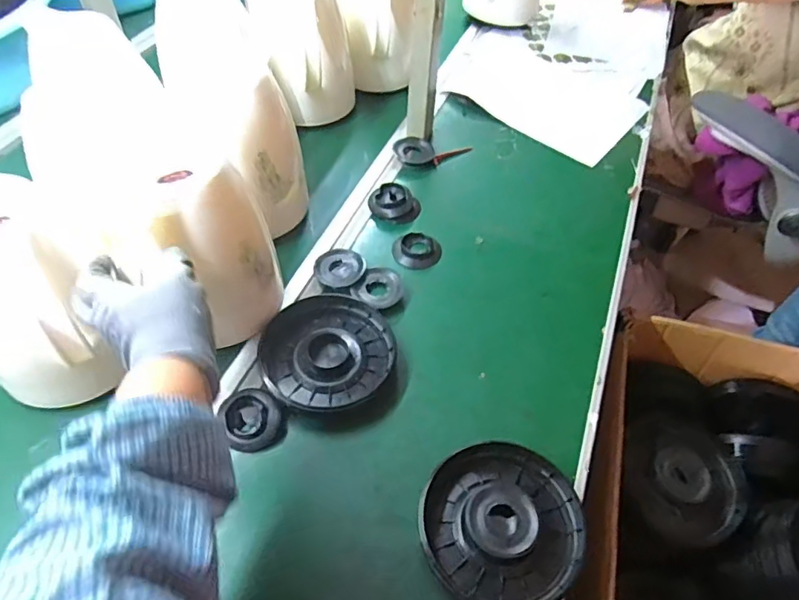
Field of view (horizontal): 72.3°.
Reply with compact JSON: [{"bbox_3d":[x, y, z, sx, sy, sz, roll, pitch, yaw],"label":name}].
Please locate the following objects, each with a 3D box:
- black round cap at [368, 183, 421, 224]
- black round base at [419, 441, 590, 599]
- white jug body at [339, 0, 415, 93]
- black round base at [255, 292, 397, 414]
[{"bbox_3d":[-0.007,-0.128,0.740,0.061,0.032,0.049,18,54,13],"label":"black round cap"},{"bbox_3d":[0.090,0.193,0.482,0.138,0.027,0.139,0,52,0],"label":"black round base"},{"bbox_3d":[-0.036,-0.442,0.848,0.109,0.187,0.109,-6,53,-5],"label":"white jug body"},{"bbox_3d":[-0.079,0.050,0.595,0.138,0.025,0.141,0,52,0],"label":"black round base"}]

